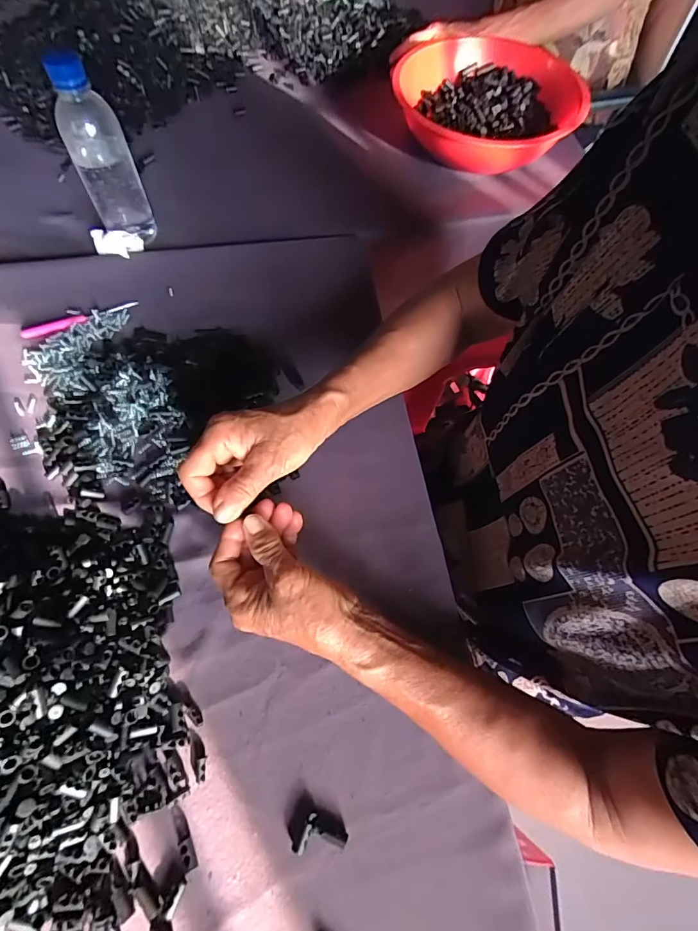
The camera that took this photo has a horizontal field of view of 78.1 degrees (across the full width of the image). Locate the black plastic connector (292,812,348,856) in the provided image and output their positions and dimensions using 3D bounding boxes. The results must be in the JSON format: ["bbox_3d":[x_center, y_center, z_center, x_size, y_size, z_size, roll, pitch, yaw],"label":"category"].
[{"bbox_3d":[-0.020,0.248,0.291,0.036,0.008,0.020,-3,66,-4],"label":"black plastic connector"}]

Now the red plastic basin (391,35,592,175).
[{"bbox_3d":[0.188,-0.500,0.612,0.249,0.098,0.249,1,65,-2],"label":"red plastic basin"}]

